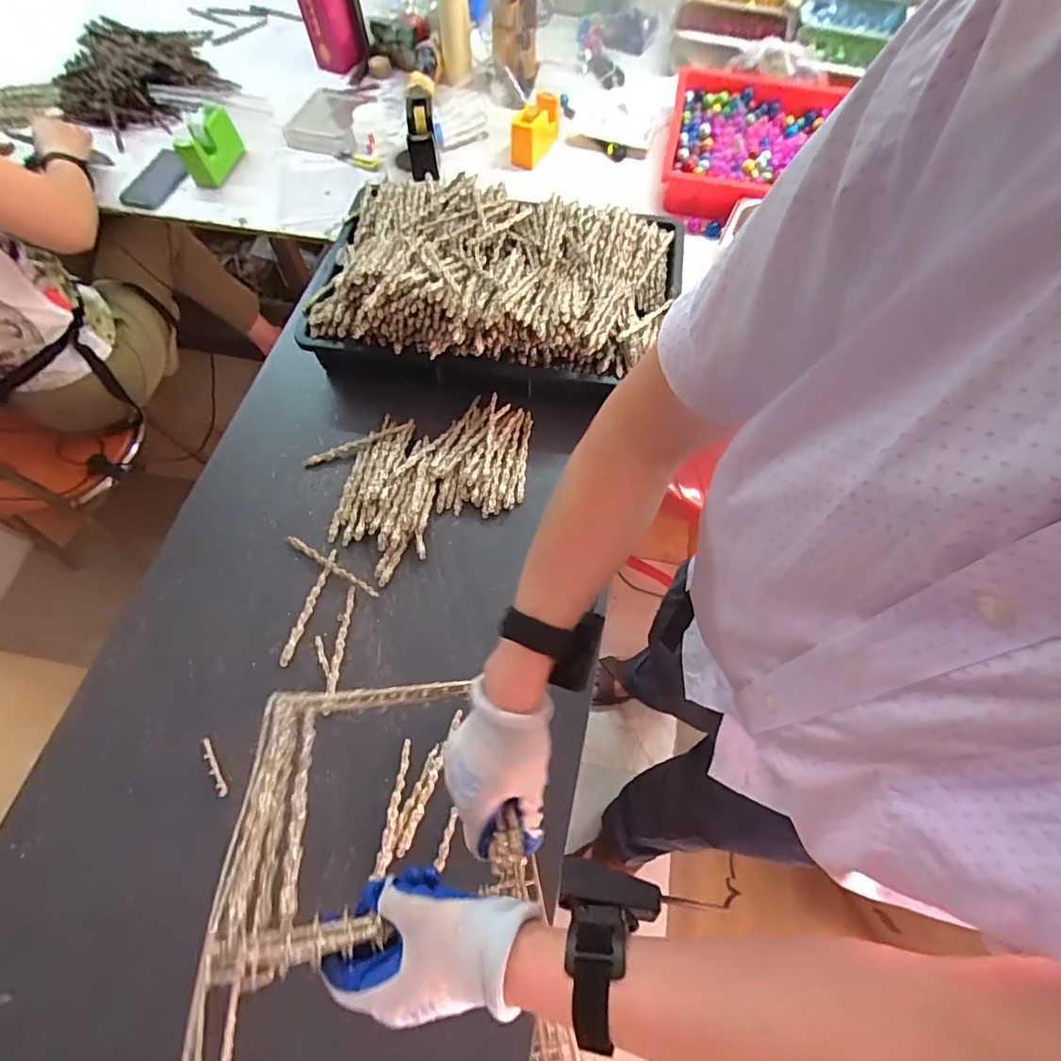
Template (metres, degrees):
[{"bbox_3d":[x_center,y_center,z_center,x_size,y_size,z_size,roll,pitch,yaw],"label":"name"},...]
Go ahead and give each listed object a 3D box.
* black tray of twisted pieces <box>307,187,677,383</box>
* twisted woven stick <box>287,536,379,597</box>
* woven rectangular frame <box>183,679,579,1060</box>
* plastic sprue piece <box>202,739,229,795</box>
[{"bbox_3d":[-0.044,-0.415,0.865,0.575,0.125,0.372,5,65,2],"label":"black tray of twisted pieces"},{"bbox_3d":[-0.265,0.046,0.717,0.156,0.013,0.013,30,68,12],"label":"twisted woven stick"},{"bbox_3d":[-0.100,0.273,0.376,0.232,0.031,0.367,-2,44,-13],"label":"woven rectangular frame"},{"bbox_3d":[-0.363,0.271,0.615,0.011,0.005,0.069,-30,69,-14],"label":"plastic sprue piece"}]

